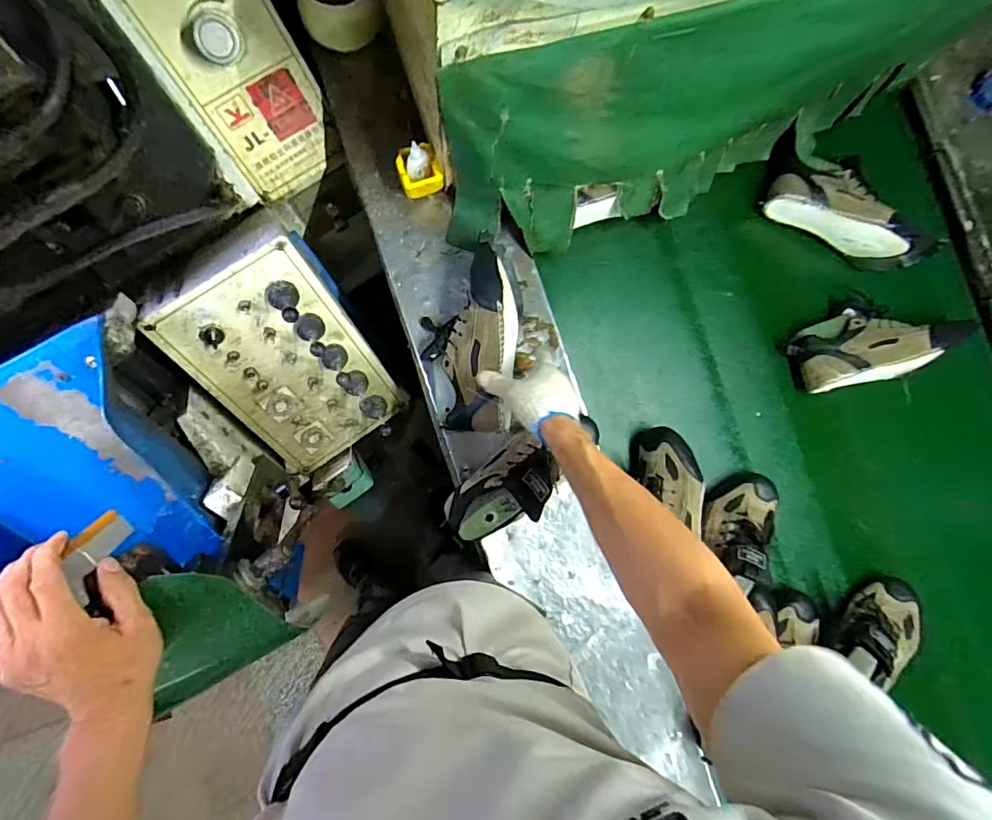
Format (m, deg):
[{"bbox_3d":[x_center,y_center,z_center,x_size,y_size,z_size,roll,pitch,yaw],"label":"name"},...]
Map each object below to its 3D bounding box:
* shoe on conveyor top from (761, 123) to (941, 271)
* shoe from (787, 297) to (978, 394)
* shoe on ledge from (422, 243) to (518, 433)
[{"bbox_3d":[0.616,-0.353,0.863,0.341,0.107,0.126,22,85,-3],"label":"shoe on conveyor top"},{"bbox_3d":[0.670,-0.128,0.837,0.298,0.087,0.150,-11,88,-5],"label":"shoe"},{"bbox_3d":[-0.039,-0.103,0.732,0.135,0.085,0.259,15,97,-4],"label":"shoe on ledge"}]

